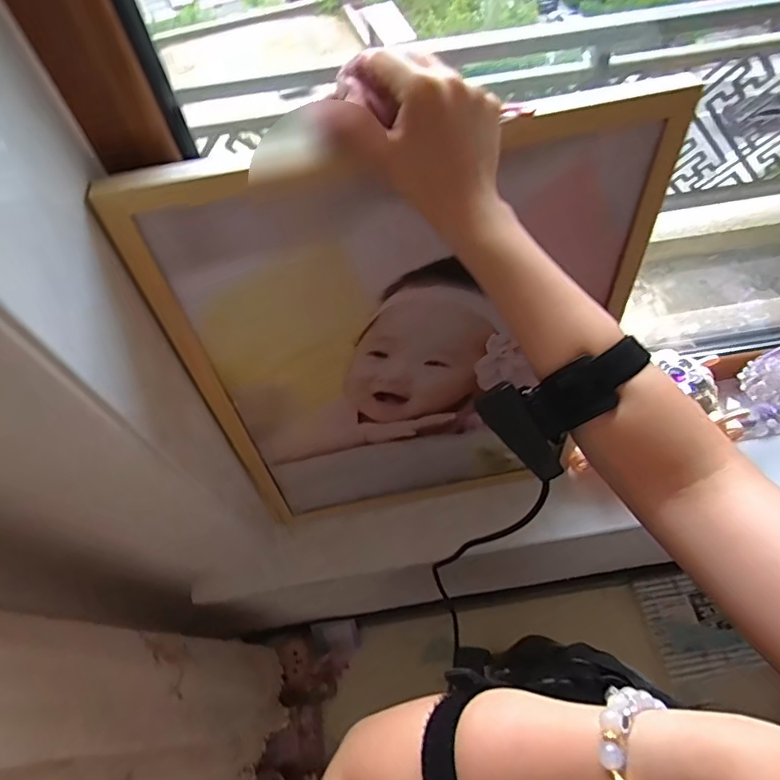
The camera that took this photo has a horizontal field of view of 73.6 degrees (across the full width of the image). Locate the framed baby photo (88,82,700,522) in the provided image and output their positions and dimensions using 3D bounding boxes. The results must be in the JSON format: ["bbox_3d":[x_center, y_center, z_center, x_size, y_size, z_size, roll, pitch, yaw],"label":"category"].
[{"bbox_3d":[0.025,-0.019,0.566,0.420,0.516,0.036,-11,53,-2],"label":"framed baby photo"}]

